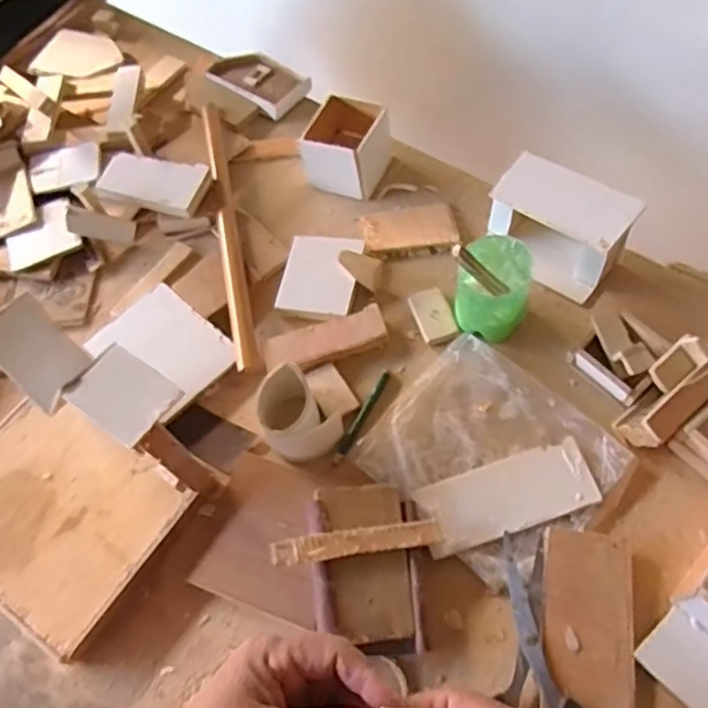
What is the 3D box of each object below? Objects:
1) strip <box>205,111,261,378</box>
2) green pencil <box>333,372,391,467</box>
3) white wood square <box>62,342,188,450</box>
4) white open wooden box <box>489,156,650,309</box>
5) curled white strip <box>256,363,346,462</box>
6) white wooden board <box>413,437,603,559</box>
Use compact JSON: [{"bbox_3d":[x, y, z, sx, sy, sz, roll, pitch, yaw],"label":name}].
[{"bbox_3d":[-0.121,-0.122,0.622,0.020,0.016,0.321,-13,59,0],"label":"strip"},{"bbox_3d":[0.006,0.051,0.528,0.010,0.008,0.092,21,65,18],"label":"green pencil"},{"bbox_3d":[-0.129,0.024,0.370,0.054,0.006,0.042,32,68,15],"label":"white wood square"},{"bbox_3d":[0.176,-0.111,0.565,0.111,0.070,0.067,37,71,25],"label":"white open wooden box"},{"bbox_3d":[-0.044,0.046,0.503,0.062,0.042,0.049,39,72,25],"label":"curled white strip"},{"bbox_3d":[0.111,0.103,0.479,0.126,0.010,0.051,-18,59,-3],"label":"white wooden board"}]

